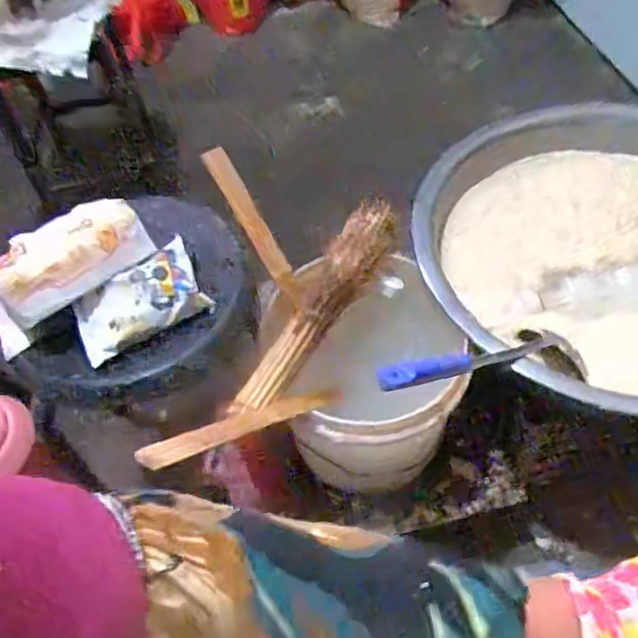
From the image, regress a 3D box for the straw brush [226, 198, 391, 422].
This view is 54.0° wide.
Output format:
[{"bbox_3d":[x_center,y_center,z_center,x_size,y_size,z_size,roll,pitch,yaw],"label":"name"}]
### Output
[{"bbox_3d":[0.001,-0.014,0.748,0.048,0.064,0.327,24,58,21],"label":"straw brush"}]

